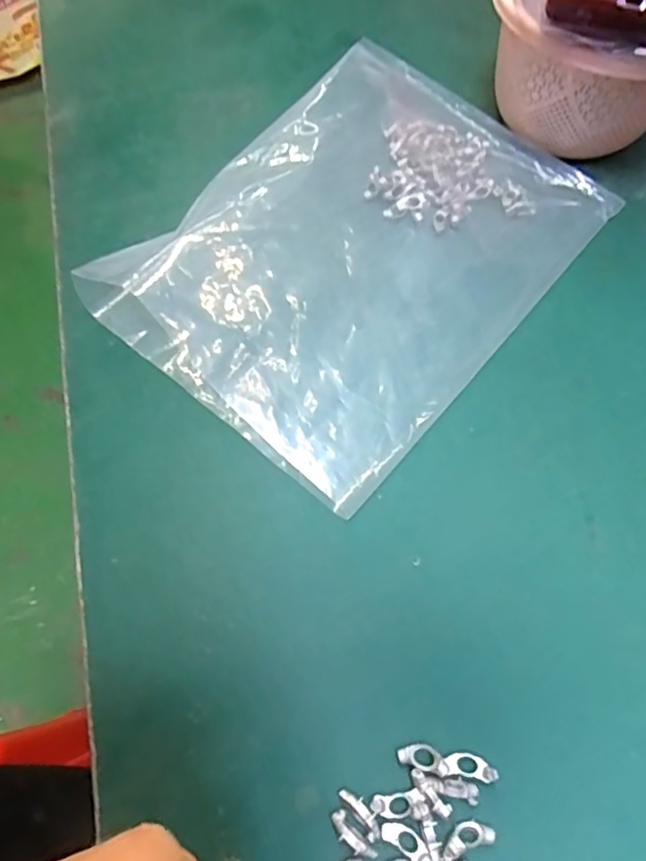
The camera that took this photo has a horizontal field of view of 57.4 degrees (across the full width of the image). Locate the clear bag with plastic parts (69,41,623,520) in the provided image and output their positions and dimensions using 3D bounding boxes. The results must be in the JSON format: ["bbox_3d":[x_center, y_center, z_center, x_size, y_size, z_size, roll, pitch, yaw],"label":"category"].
[{"bbox_3d":[0.028,-0.117,0.352,0.193,0.036,0.281,38,68,15],"label":"clear bag with plastic parts"}]

